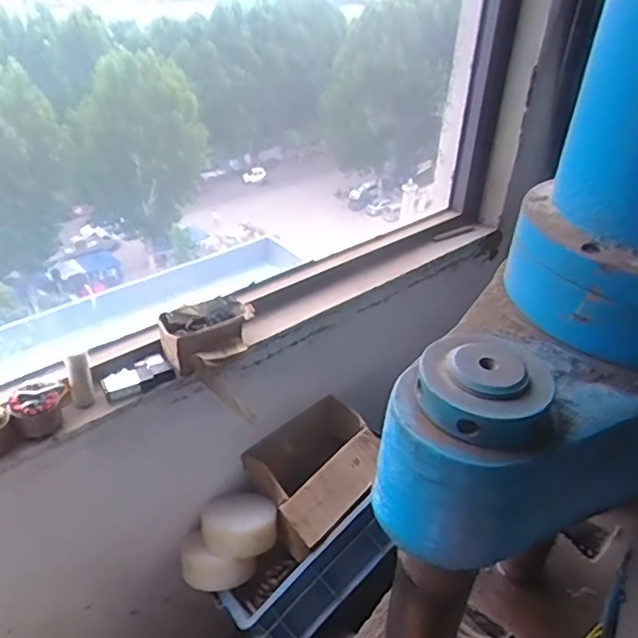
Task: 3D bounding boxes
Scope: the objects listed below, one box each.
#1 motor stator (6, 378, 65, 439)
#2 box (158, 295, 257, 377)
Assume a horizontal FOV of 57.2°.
[{"bbox_3d":[-0.432,0.134,0.909,0.080,0.061,0.079,-12,37,-20],"label":"motor stator"},{"bbox_3d":[-0.188,0.028,1.046,0.164,0.070,0.116,-21,41,-30],"label":"box"}]

